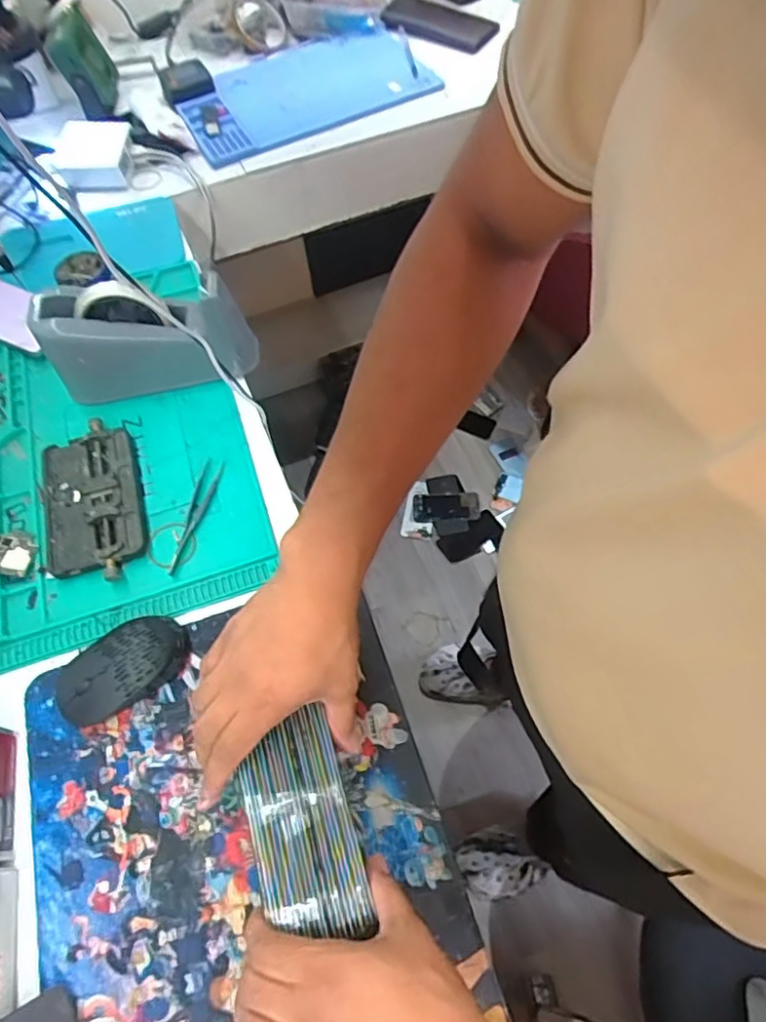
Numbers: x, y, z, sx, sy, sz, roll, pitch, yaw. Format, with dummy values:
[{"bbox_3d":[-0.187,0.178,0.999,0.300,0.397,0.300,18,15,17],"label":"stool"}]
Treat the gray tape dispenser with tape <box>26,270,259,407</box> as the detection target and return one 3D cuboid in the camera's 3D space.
[{"bbox_3d":[-0.247,-0.187,0.644,0.211,0.102,0.078,-10,62,-3],"label":"gray tape dispenser with tape"}]

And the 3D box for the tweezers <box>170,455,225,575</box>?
[{"bbox_3d":[-0.181,0.005,0.593,0.022,0.010,0.122,8,63,7],"label":"tweezers"}]

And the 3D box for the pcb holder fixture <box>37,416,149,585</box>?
[{"bbox_3d":[-0.286,-0.011,0.595,0.092,0.022,0.169,-19,63,-8],"label":"pcb holder fixture"}]

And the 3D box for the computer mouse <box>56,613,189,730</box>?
[{"bbox_3d":[-0.221,0.132,0.515,0.109,0.032,0.060,-35,66,-15],"label":"computer mouse"}]

